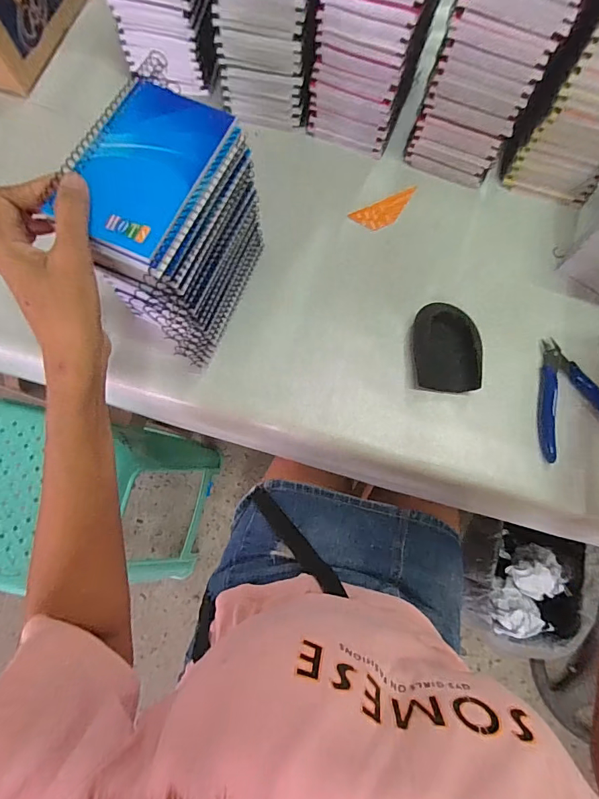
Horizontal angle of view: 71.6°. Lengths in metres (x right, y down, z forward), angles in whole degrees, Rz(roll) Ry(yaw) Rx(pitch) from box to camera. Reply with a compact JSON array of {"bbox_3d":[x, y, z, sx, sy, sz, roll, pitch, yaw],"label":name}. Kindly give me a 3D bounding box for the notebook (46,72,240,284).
[{"bbox_3d":[-0.114,-0.161,0.294,0.085,0.013,0.140,24,77,5],"label":"notebook"}]

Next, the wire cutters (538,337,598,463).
[{"bbox_3d":[0.285,0.003,0.415,0.087,0.009,0.122,7,76,1],"label":"wire cutters"}]

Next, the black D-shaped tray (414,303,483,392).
[{"bbox_3d":[0.148,-0.050,0.415,0.064,0.030,0.082,8,76,1],"label":"black D-shaped tray"}]

